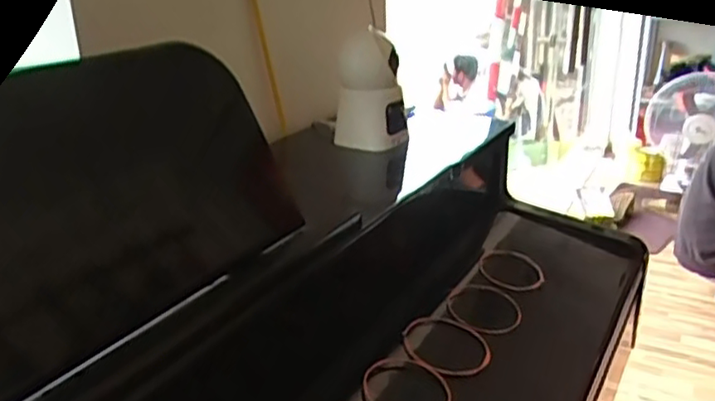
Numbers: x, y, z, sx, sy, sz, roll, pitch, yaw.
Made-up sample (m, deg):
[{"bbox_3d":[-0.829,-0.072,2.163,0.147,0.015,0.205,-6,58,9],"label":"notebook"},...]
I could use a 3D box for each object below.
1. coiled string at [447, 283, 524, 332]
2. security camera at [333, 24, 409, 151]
[{"bbox_3d":[0.120,0.101,0.612,0.069,0.009,0.070,5,28,-3],"label":"coiled string"},{"bbox_3d":[0.015,-0.124,0.731,0.080,0.120,0.073,-2,22,1],"label":"security camera"}]

